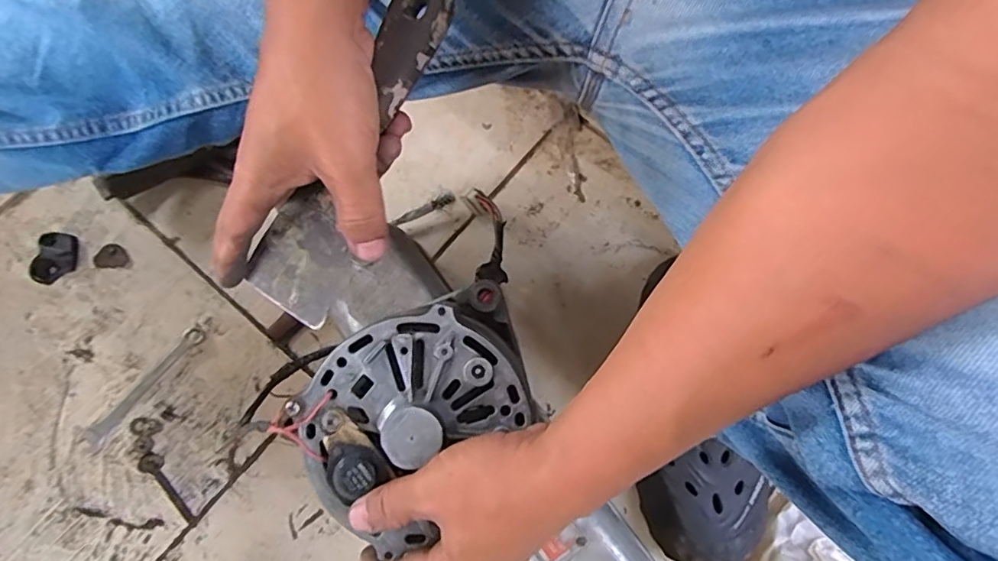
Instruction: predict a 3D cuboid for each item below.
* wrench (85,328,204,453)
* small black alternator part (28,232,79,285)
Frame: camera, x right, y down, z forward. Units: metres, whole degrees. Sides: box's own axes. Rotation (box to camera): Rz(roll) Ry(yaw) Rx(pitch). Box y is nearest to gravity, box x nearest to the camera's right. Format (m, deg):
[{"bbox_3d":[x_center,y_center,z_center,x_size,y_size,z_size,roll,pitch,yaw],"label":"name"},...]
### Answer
[{"bbox_3d":[-0.356,0.105,0.561,0.022,0.007,0.142,37,78,10],"label":"wrench"},{"bbox_3d":[-0.472,-0.024,0.592,0.043,0.014,0.056,12,75,4],"label":"small black alternator part"}]

